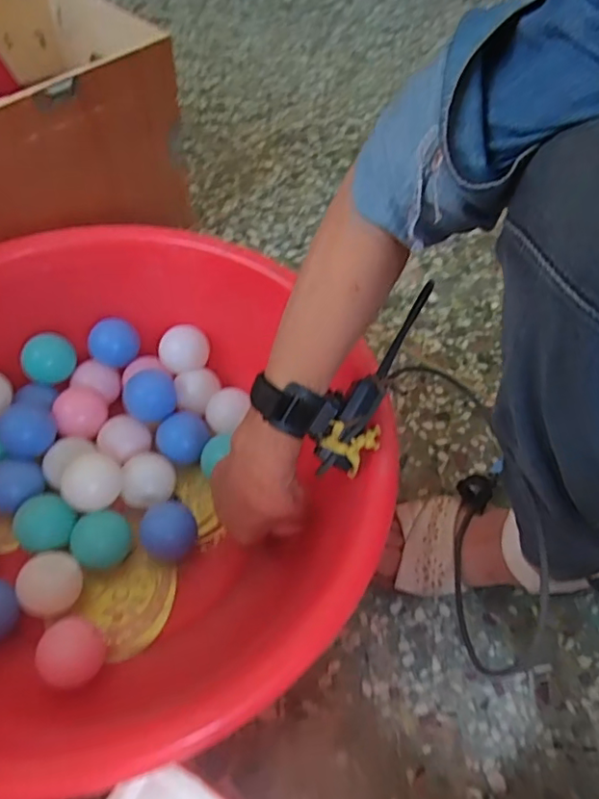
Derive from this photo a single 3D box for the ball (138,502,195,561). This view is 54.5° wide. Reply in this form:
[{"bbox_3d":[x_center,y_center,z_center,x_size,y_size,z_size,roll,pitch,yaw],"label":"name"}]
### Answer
[{"bbox_3d":[-0.122,0.122,0.547,0.047,0.049,0.049,1,54,-1],"label":"ball"}]

